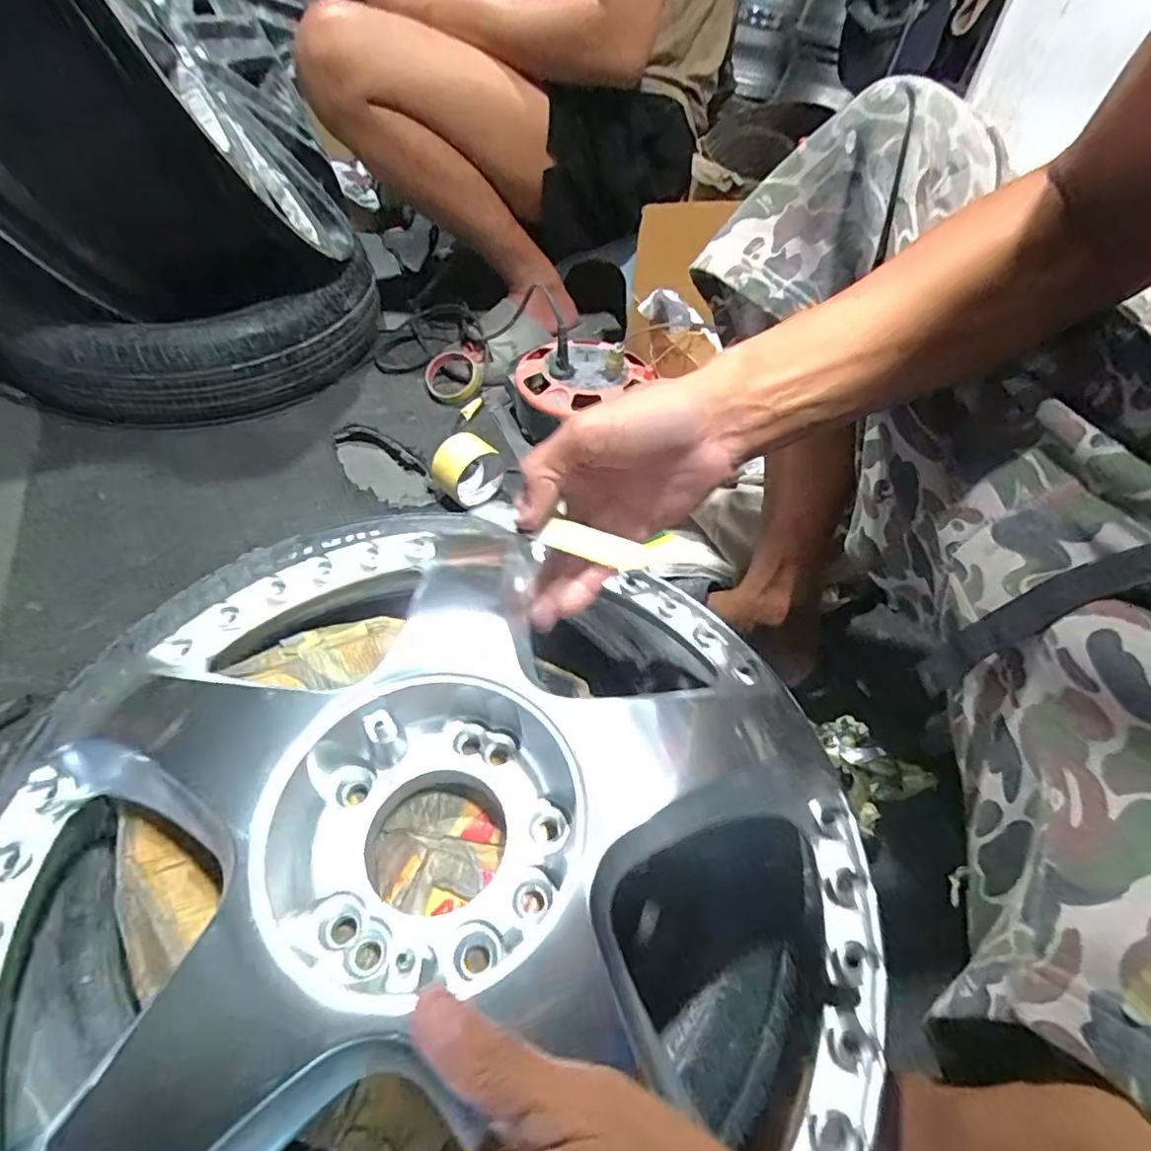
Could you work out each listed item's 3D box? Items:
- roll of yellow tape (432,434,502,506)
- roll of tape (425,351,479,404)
[{"bbox_3d":[-0.137,-0.137,0.769,0.087,0.081,0.049,-25,54,-26],"label":"roll of yellow tape"},{"bbox_3d":[-0.194,-0.312,0.945,0.084,0.019,0.092,-39,74,-13],"label":"roll of tape"}]

